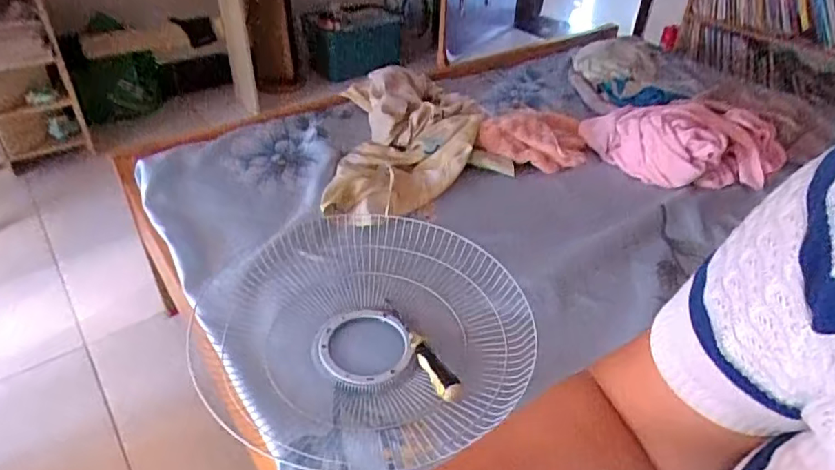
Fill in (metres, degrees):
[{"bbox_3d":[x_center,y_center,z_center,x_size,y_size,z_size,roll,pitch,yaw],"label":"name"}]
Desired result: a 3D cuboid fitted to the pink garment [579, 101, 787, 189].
[{"bbox_3d":[0.565,-0.199,1.142,0.366,0.101,0.254,-11,40,-16],"label":"pink garment"}]

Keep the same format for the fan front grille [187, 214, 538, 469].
[{"bbox_3d":[-0.076,0.120,0.738,0.427,0.079,0.389,1,38,-1],"label":"fan front grille"}]

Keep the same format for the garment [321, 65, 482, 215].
[{"bbox_3d":[-0.019,-0.201,1.114,0.290,0.089,0.508,1,38,-2],"label":"garment"}]

